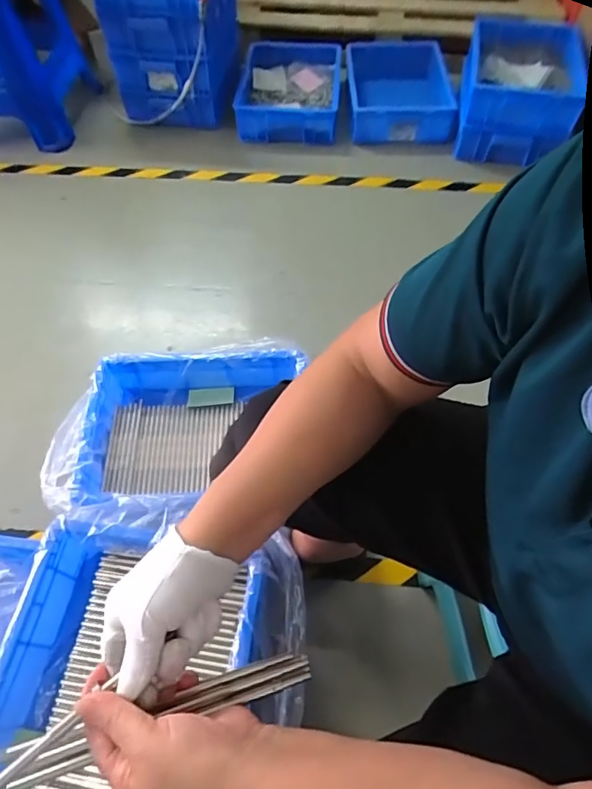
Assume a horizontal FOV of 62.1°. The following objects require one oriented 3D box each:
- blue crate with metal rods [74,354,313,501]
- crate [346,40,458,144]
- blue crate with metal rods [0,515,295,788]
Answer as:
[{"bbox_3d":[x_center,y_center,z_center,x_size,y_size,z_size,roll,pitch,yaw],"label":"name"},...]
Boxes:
[{"bbox_3d":[-0.189,0.070,0.937,0.388,0.107,0.297,-5,59,-2],"label":"blue crate with metal rods"},{"bbox_3d":[0.311,-0.910,1.467,0.302,0.114,0.370,2,59,2],"label":"crate"},{"bbox_3d":[-0.198,0.393,0.614,0.368,0.109,0.424,10,60,7],"label":"blue crate with metal rods"}]

